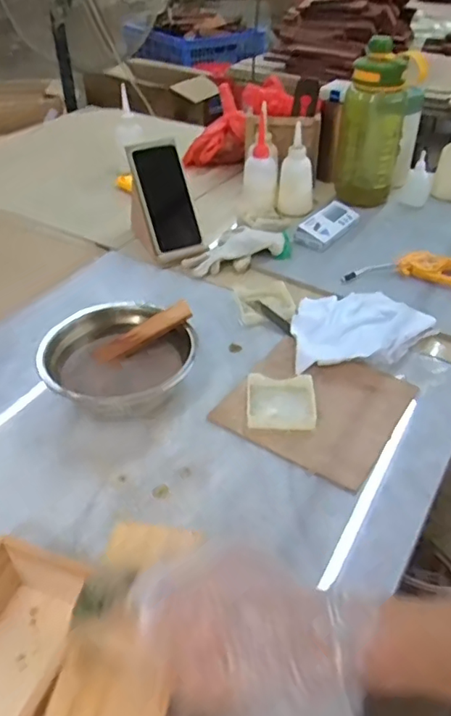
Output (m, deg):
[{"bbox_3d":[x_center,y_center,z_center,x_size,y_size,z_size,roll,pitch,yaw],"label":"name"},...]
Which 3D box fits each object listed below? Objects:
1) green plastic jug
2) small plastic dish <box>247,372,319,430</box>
[{"bbox_3d":[0.267,-0.406,0.974,0.131,0.254,0.126,11,42,13],"label":"green plastic jug"},{"bbox_3d":[0.063,0.049,0.614,0.076,0.018,0.071,1,40,2],"label":"small plastic dish"}]

